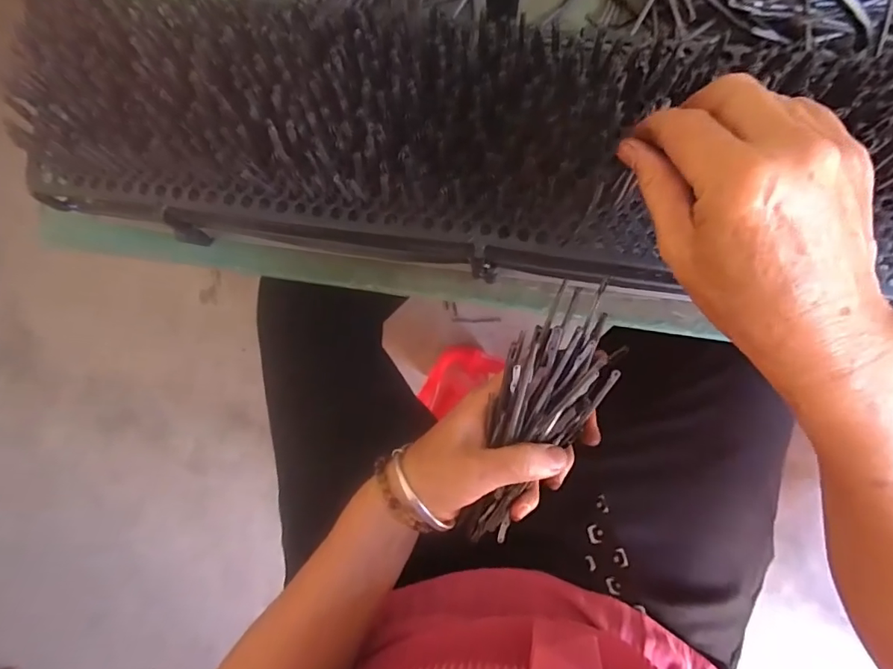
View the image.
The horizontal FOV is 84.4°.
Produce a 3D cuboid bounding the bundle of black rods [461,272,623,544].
[{"bbox_3d":[0.051,0.055,0.287,0.060,0.028,0.170,23,103,5],"label":"bundle of black rods"}]

